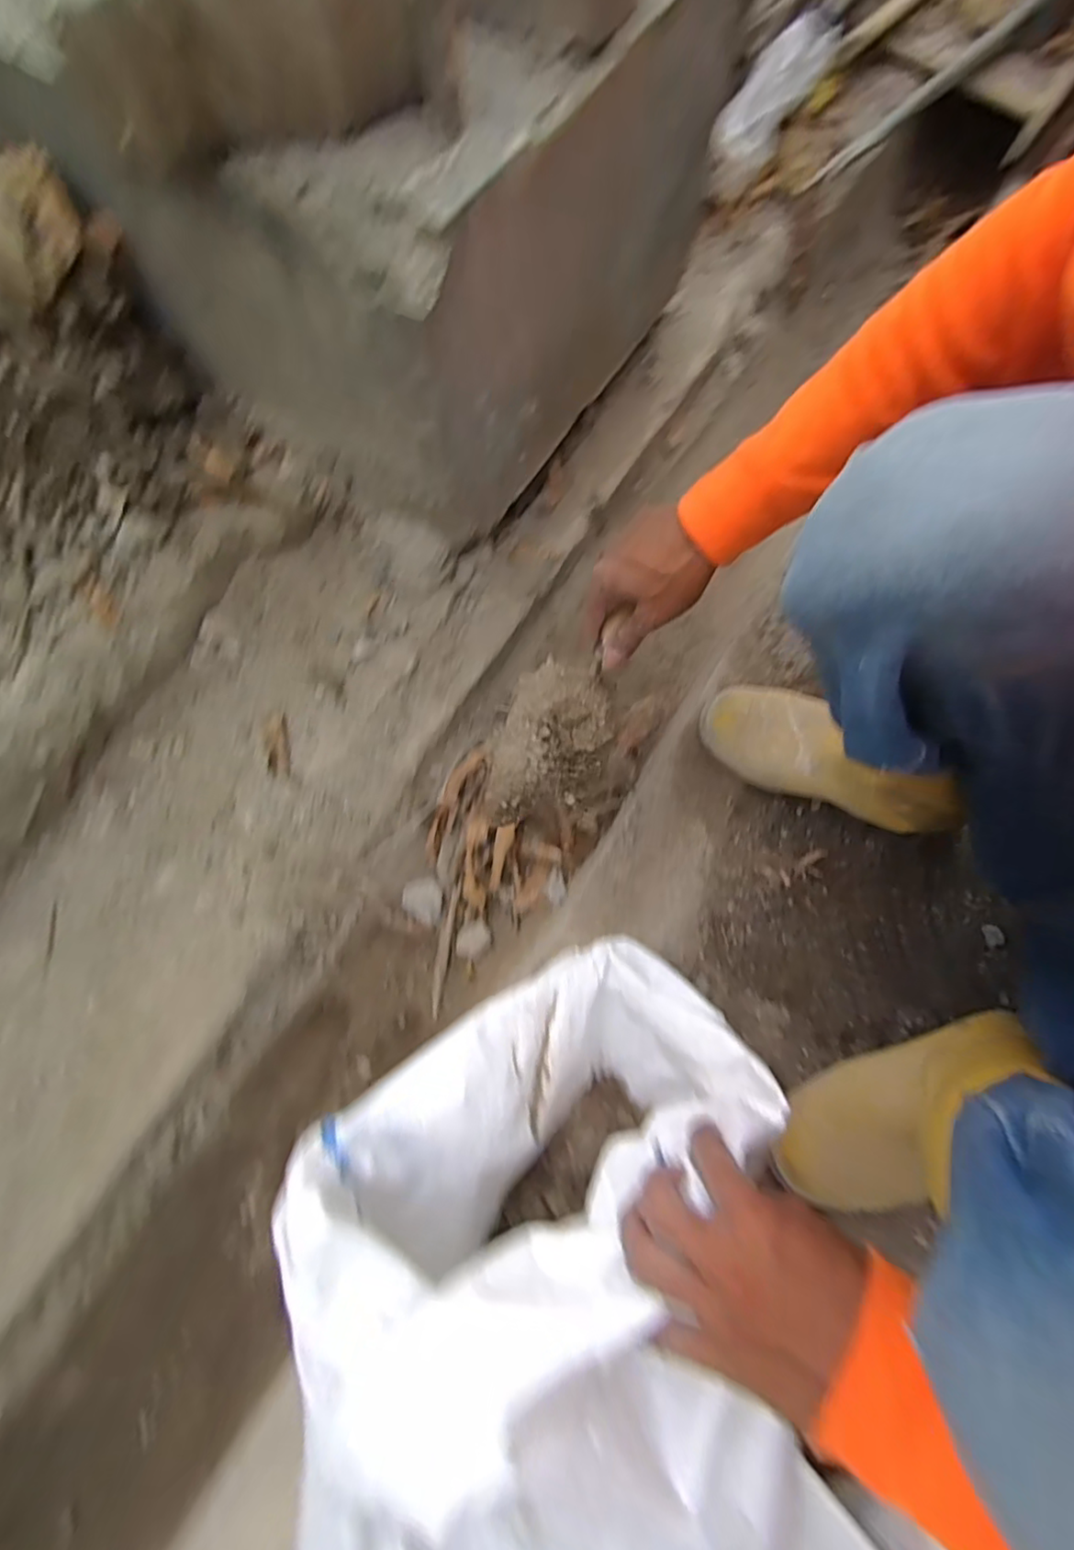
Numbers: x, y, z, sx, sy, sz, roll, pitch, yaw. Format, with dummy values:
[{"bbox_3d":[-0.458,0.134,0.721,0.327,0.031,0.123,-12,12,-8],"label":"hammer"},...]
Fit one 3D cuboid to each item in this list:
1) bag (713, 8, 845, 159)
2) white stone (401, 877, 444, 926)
[{"bbox_3d":[0.351,-0.971,0.863,0.059,0.091,0.284,34,75,9],"label":"bag"},{"bbox_3d":[-0.137,0.150,0.721,0.046,0.024,0.051,7,73,1],"label":"white stone"}]

